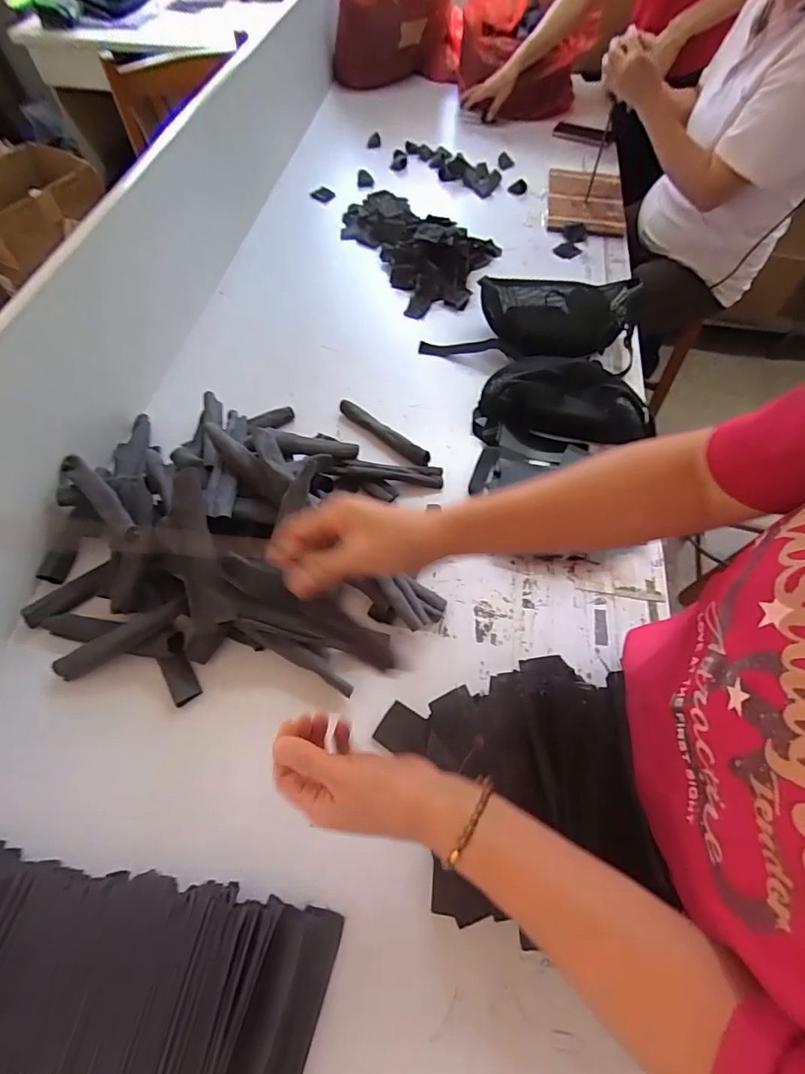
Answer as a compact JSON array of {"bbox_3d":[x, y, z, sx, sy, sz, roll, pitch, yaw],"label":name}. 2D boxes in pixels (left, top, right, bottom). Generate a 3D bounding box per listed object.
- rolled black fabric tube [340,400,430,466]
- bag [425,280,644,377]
[{"bbox_3d":[-0.032,-0.173,0.795,0.183,0.029,0.027,32,65,16],"label":"rolled black fabric tube"},{"bbox_3d":[0.235,-0.394,0.889,0.392,0.089,0.162,1,60,0],"label":"bag"}]

